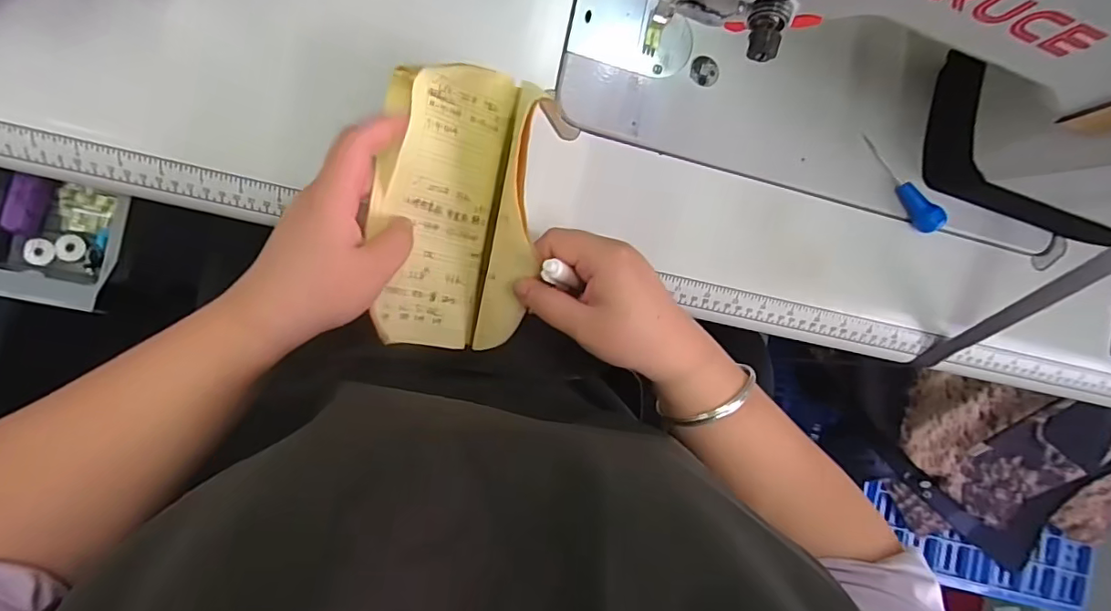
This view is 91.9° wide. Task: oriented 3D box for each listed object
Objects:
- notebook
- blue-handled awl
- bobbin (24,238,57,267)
[{"bbox_3d":[-0.065,-0.058,0.352,0.097,0.067,0.181,4,106,-8],"label":"notebook"},{"bbox_3d":[0.294,-0.104,0.457,0.016,0.018,0.096,-32,83,-6],"label":"blue-handled awl"},{"bbox_3d":[-0.395,-0.041,0.411,0.018,0.007,0.020,-4,88,-12],"label":"bobbin"}]

